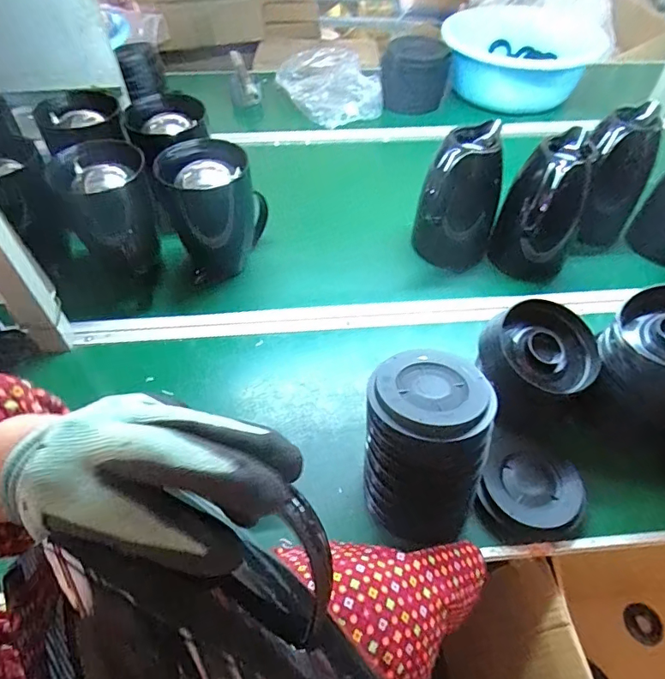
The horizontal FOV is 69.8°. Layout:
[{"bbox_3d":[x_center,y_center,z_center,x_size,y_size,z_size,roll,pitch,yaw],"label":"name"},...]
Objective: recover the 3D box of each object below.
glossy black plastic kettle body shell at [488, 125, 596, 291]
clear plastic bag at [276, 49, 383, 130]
[{"bbox_3d":[0.325,-0.193,0.746,0.124,0.199,0.152,25,54,18],"label":"glossy black plastic kettle body shell"},{"bbox_3d":[-0.002,-0.603,1.135,0.194,0.081,0.270,-24,55,-20],"label":"clear plastic bag"}]

